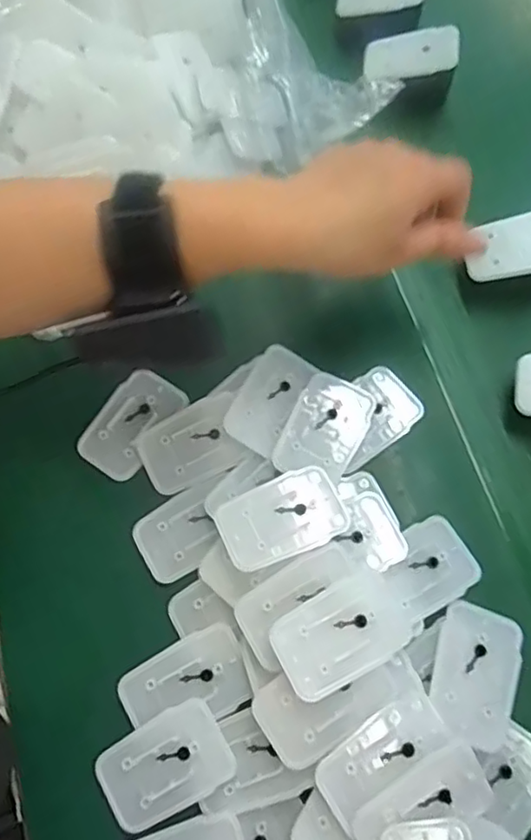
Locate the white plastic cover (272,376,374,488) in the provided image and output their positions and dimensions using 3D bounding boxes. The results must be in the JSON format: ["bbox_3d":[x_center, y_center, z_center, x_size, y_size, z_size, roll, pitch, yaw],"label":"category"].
[{"bbox_3d":[0.036,0.006,0.380,0.043,0.004,0.067,27,76,9],"label":"white plastic cover"}]

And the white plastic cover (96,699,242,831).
[{"bbox_3d":[-0.053,0.180,0.321,0.068,0.005,0.045,-30,75,-7],"label":"white plastic cover"}]

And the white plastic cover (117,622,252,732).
[{"bbox_3d":[-0.043,0.144,0.336,0.067,0.006,0.044,-27,75,-6],"label":"white plastic cover"}]

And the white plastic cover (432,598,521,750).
[{"bbox_3d":[0.114,0.136,0.334,0.042,0.015,0.067,18,75,7],"label":"white plastic cover"}]

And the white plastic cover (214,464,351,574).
[{"bbox_3d":[0.009,0.055,0.349,0.069,0.005,0.045,-19,66,-12],"label":"white plastic cover"}]

